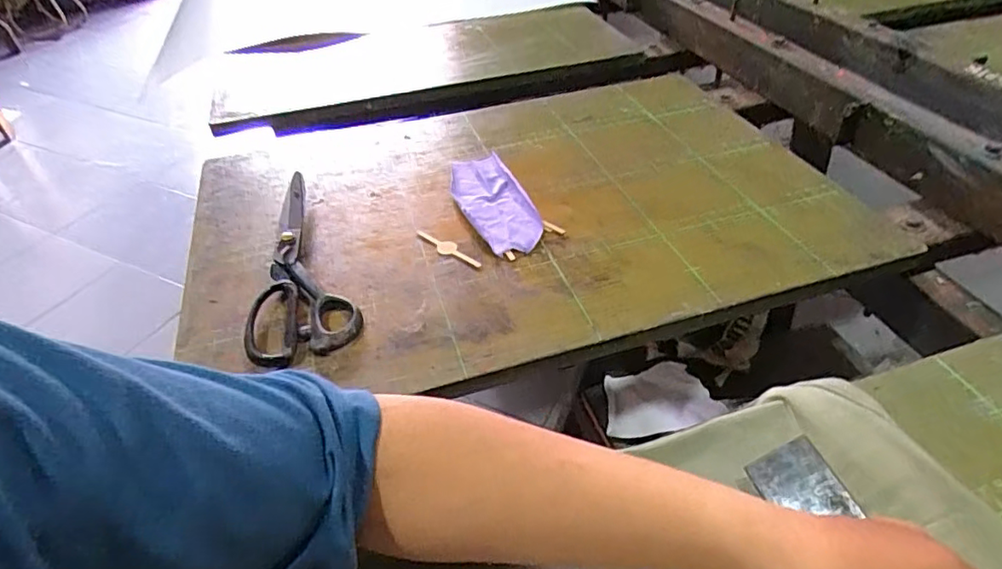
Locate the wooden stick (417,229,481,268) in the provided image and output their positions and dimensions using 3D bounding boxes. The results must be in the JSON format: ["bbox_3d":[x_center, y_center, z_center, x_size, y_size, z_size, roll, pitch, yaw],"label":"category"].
[{"bbox_3d":[-0.048,-0.032,0.509,0.077,0.004,0.014,24,48,28],"label":"wooden stick"}]

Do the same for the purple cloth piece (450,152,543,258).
[{"bbox_3d":[-0.009,-0.083,0.560,0.067,0.010,0.162,-16,43,-14],"label":"purple cloth piece"}]

